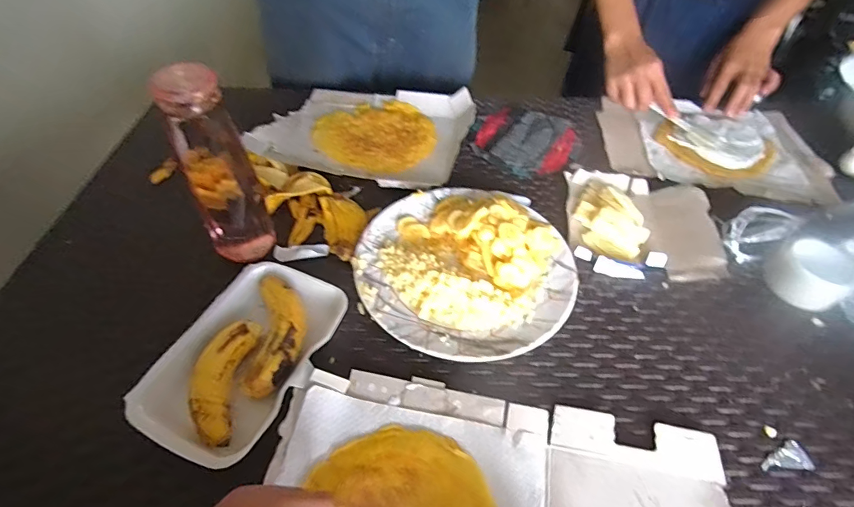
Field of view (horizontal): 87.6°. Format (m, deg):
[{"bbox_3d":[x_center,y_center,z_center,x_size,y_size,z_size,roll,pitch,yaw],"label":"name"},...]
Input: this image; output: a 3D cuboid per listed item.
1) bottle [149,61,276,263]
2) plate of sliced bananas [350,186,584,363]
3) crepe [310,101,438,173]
[{"bbox_3d":[-0.197,-0.081,0.421,0.060,0.185,0.050,-20,53,-18],"label":"bottle"},{"bbox_3d":[0.039,0.007,0.462,0.223,0.041,0.216,23,52,17],"label":"plate of sliced bananas"},{"bbox_3d":[-0.073,-0.169,0.636,0.165,0.010,0.152,-4,49,-5],"label":"crepe"}]

